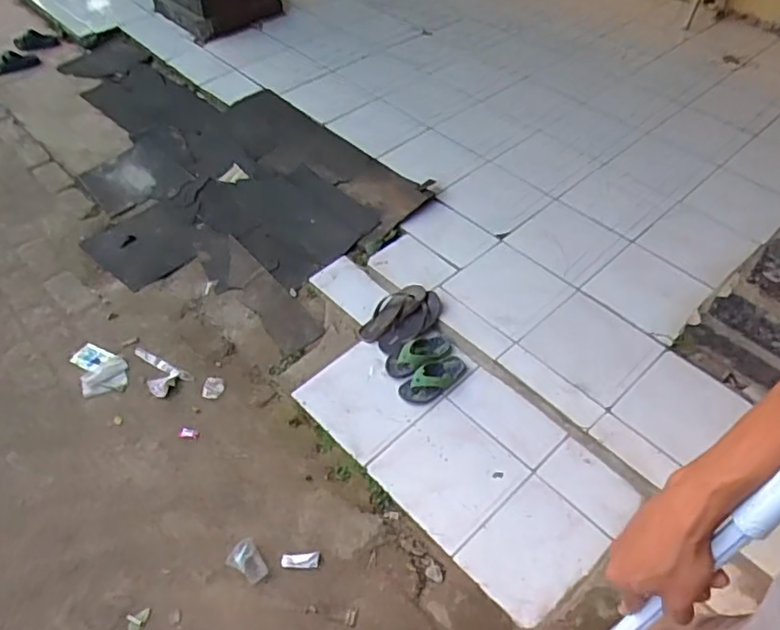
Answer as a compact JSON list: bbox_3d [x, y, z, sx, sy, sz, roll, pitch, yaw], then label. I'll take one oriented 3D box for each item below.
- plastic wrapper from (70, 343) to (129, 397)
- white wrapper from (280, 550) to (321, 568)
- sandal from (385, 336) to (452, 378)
[{"bbox_3d":[-0.821,0.147,1.712,0.127,0.012,0.194,-25,53,-21],"label":"plastic wrapper"},{"bbox_3d":[-0.203,0.551,1.364,0.083,0.015,0.038,-1,48,-1],"label":"white wrapper"},{"bbox_3d":[0.079,0.116,1.703,0.192,0.040,0.086,-23,52,-20],"label":"sandal"}]

